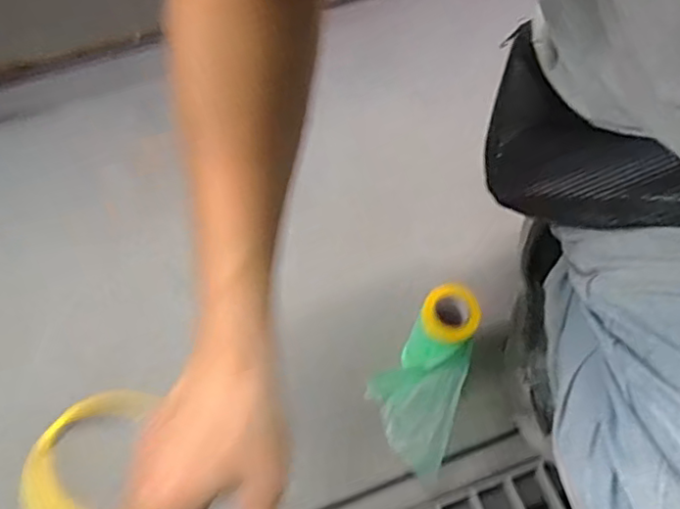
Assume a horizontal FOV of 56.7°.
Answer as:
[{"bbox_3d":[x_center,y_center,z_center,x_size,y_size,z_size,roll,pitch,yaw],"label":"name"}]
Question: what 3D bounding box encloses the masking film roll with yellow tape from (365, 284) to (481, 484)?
[{"bbox_3d":[0.072,0.128,0.620,0.087,0.173,0.148,15,65,10],"label":"masking film roll with yellow tape"}]

